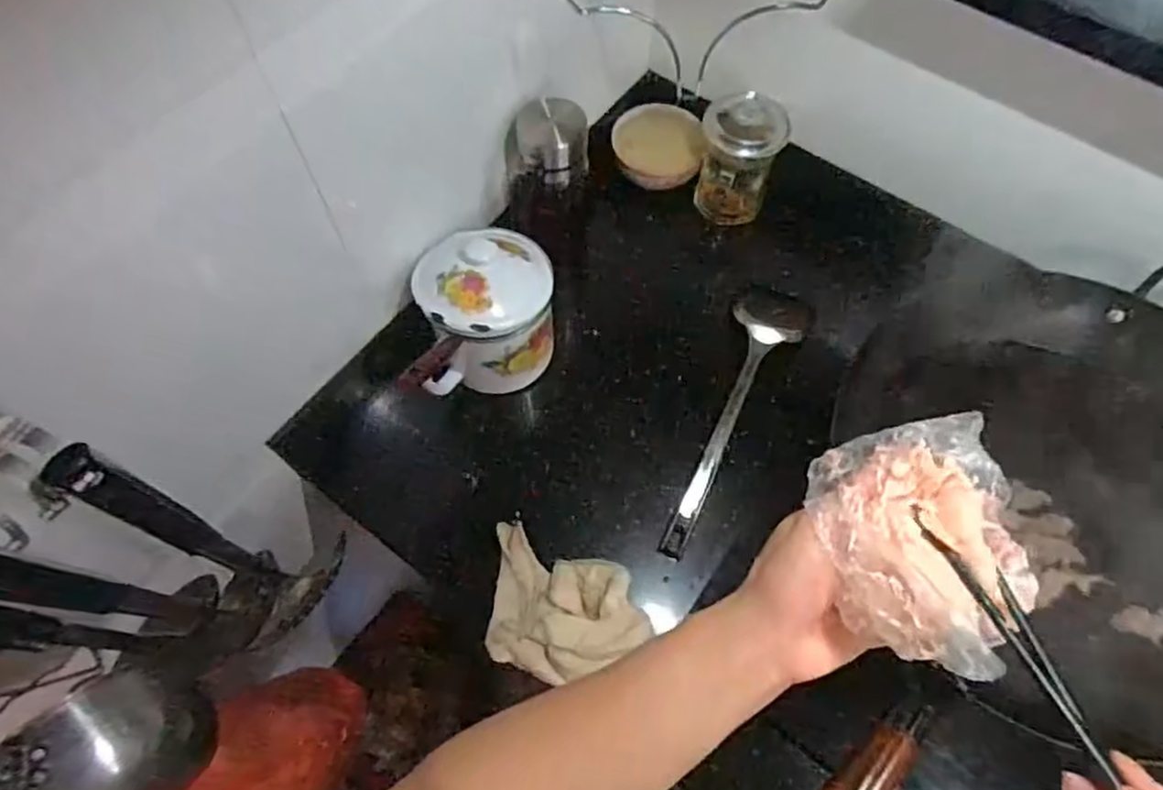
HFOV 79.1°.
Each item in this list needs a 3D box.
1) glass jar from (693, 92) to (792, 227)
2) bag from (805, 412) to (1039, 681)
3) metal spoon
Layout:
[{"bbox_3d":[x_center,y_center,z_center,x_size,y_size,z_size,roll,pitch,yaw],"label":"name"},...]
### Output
[{"bbox_3d":[0.164,-0.248,0.746,0.083,0.094,0.087,0,65,-1],"label":"glass jar"},{"bbox_3d":[0.165,0.069,0.335,0.097,0.035,0.115,-11,65,-6],"label":"bag"},{"bbox_3d":[0.143,0.016,0.698,0.075,0.024,0.305,26,67,11],"label":"metal spoon"}]

